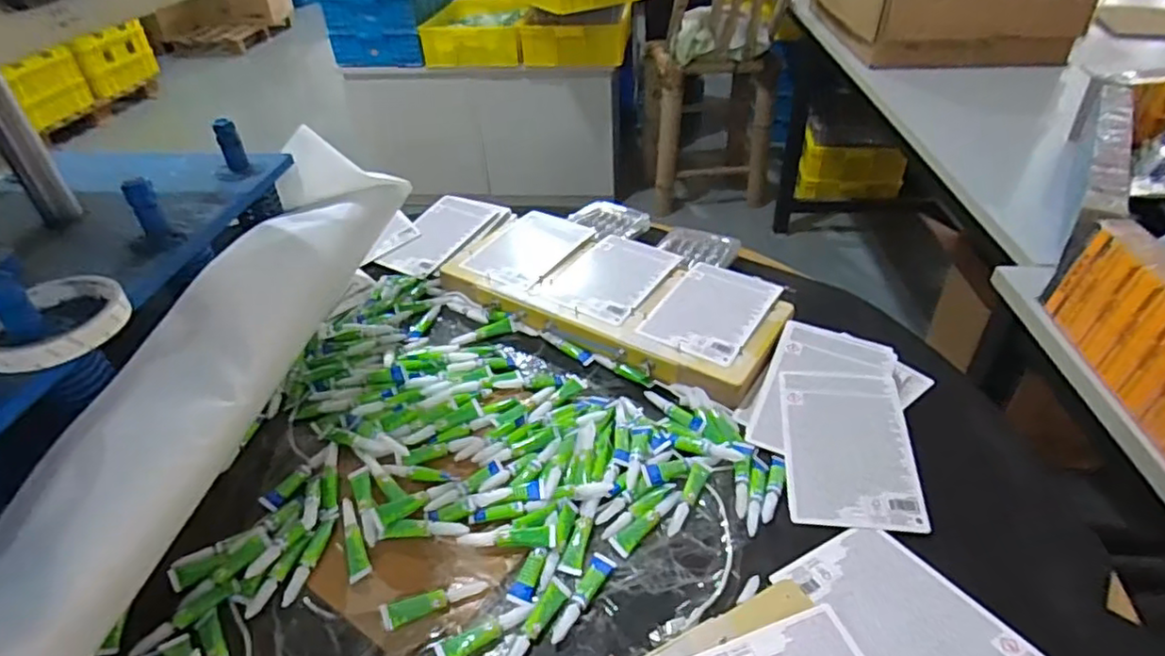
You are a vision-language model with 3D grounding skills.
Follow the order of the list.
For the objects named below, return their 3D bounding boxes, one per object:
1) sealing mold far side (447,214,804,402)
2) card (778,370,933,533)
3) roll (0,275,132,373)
[{"bbox_3d":[0.038,-0.047,0.811,0.425,0.037,0.195,22,43,28],"label":"sealing mold far side"},{"bbox_3d":[0.256,0.111,0.621,0.115,0.009,0.175,1,48,10],"label":"card"},{"bbox_3d":[-0.360,-0.004,0.435,0.083,0.019,0.088,-1,37,1],"label":"roll"}]

